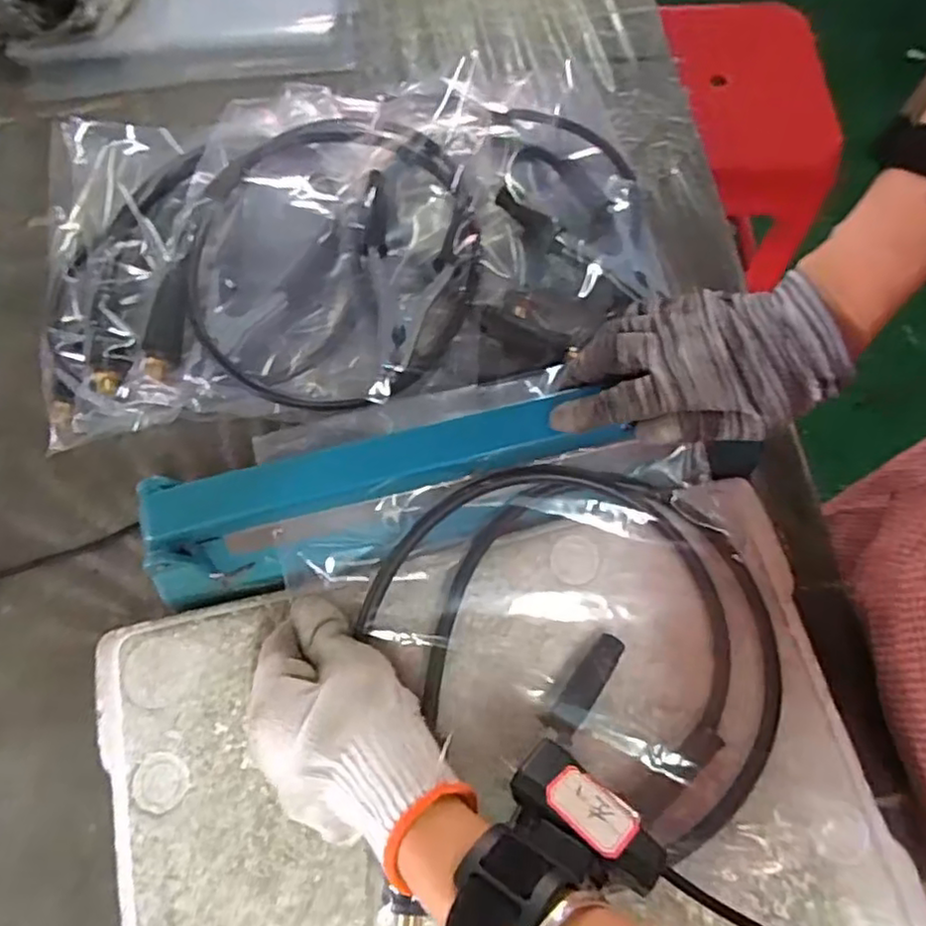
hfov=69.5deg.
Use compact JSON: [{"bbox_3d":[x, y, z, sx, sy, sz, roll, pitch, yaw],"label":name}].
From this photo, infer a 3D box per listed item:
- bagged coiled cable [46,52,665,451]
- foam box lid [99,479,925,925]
[{"bbox_3d":[-0.086,-0.190,0.530,0.482,0.056,0.323,-8,71,-2],"label":"bagged coiled cable"},{"bbox_3d":[0.018,0.176,0.348,0.398,0.029,0.274,-13,71,-4],"label":"foam box lid"}]

